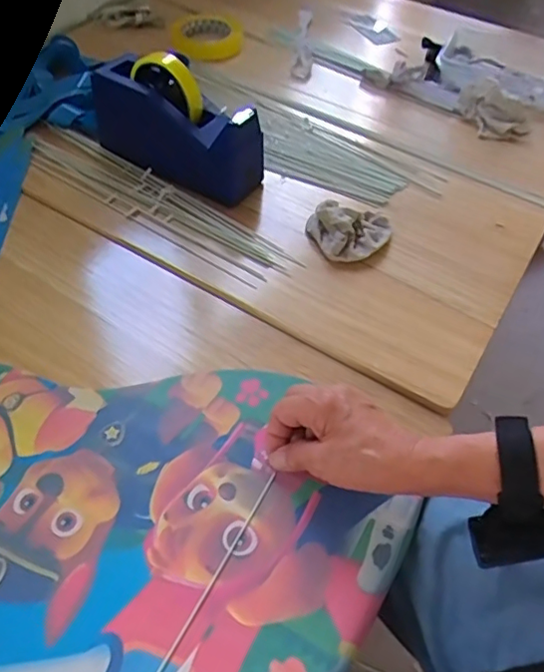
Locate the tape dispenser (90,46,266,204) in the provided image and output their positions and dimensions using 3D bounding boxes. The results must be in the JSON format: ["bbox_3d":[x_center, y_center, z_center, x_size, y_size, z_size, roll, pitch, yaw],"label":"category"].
[{"bbox_3d":[-0.109,-0.241,0.642,0.200,0.119,0.067,24,55,14],"label":"tape dispenser"}]

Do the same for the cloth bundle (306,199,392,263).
[{"bbox_3d":[0.084,-0.120,0.625,0.084,0.030,0.093,24,55,14],"label":"cloth bundle"}]

